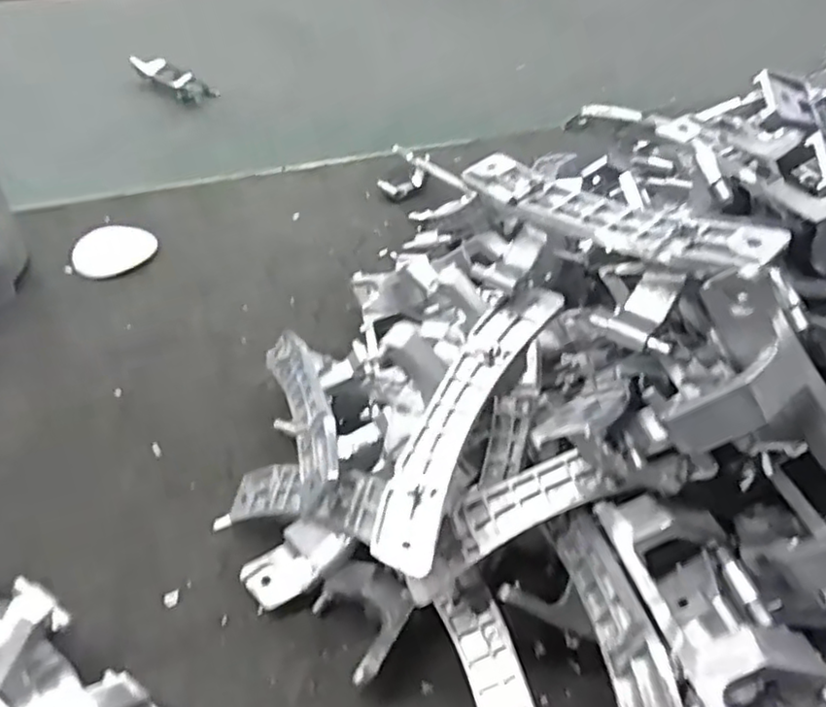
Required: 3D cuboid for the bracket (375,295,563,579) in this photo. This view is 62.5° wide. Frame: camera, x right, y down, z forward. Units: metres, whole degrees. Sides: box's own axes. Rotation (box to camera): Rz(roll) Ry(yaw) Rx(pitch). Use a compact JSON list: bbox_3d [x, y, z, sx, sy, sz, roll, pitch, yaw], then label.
[{"bbox_3d":[0.024,0.028,0.324,0.037,0.008,0.153,21,65,21],"label":"bracket"}]

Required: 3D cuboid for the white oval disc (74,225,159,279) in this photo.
[{"bbox_3d":[-0.270,-0.095,0.617,0.070,0.012,0.073,-19,46,-18],"label":"white oval disc"}]

